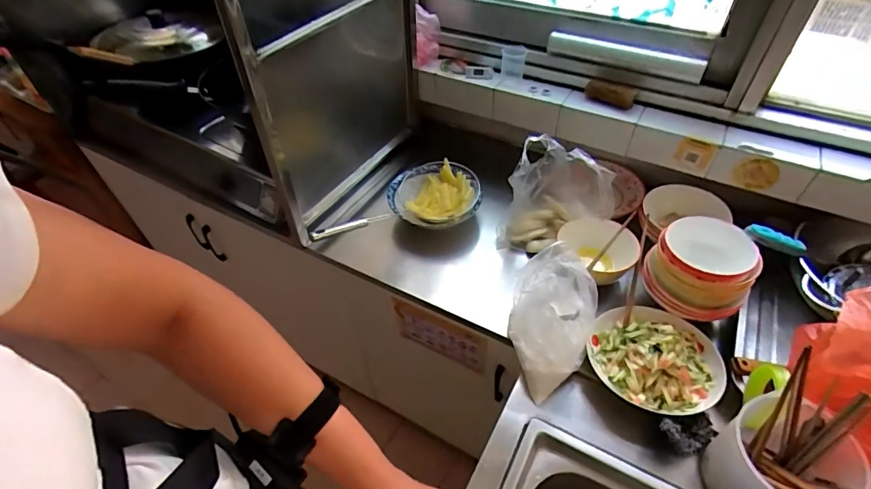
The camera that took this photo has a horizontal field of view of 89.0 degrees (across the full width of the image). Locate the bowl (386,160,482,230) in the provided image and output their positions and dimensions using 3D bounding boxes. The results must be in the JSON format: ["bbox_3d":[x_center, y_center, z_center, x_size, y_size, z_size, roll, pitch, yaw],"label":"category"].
[{"bbox_3d":[0.000,-0.100,0.975,0.198,0.058,0.182,-2,47,2],"label":"bowl"}]

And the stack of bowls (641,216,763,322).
[{"bbox_3d":[0.438,0.040,0.737,0.139,0.123,0.118,14,49,16],"label":"stack of bowls"}]

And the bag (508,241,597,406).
[{"bbox_3d":[0.174,0.117,0.688,0.126,0.169,0.148,28,54,26],"label":"bag"}]

